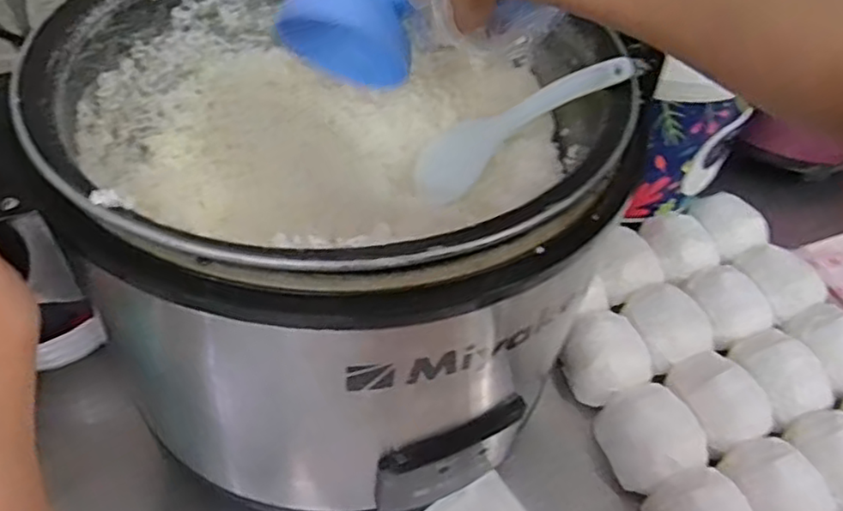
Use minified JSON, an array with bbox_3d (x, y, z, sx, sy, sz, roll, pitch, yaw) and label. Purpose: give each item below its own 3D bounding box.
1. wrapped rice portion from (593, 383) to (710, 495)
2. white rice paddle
[{"bbox_3d":[0.198,0.153,0.554,0.076,0.039,0.080,-13,52,-17],"label":"wrapped rice portion"},{"bbox_3d":[0.066,-0.092,0.461,0.027,0.180,0.056,41,45,-24],"label":"white rice paddle"}]

